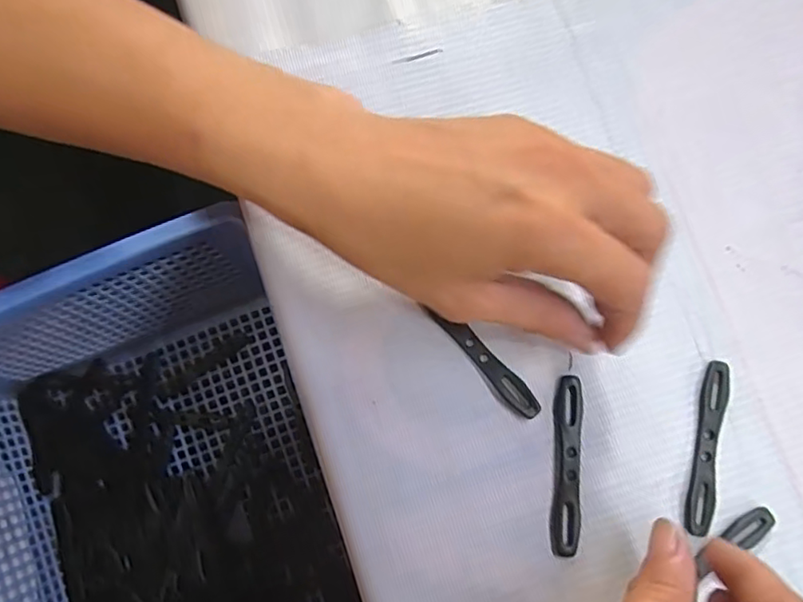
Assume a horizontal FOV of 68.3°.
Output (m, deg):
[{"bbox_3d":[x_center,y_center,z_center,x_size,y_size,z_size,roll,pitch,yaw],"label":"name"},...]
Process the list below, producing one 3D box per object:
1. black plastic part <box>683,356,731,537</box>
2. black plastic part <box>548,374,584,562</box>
[{"bbox_3d":[0.123,0.058,0.238,0.011,0.004,0.068,14,78,3],"label":"black plastic part"},{"bbox_3d":[0.066,0.065,0.236,0.011,0.004,0.069,5,78,1],"label":"black plastic part"}]

